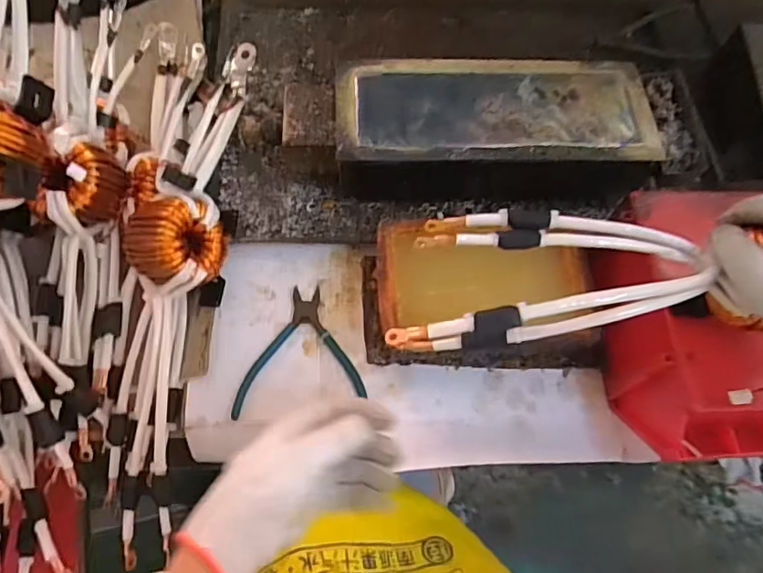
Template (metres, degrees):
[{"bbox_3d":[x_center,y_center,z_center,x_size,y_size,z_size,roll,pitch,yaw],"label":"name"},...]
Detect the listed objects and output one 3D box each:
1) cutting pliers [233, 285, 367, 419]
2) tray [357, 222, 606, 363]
[{"bbox_3d":[-0.085,0.058,0.524,0.120,0.010,0.121,-7,65,-6],"label":"cutting pliers"},{"bbox_3d":[0.099,0.006,0.527,0.232,0.066,0.133,2,65,-2],"label":"tray"}]

